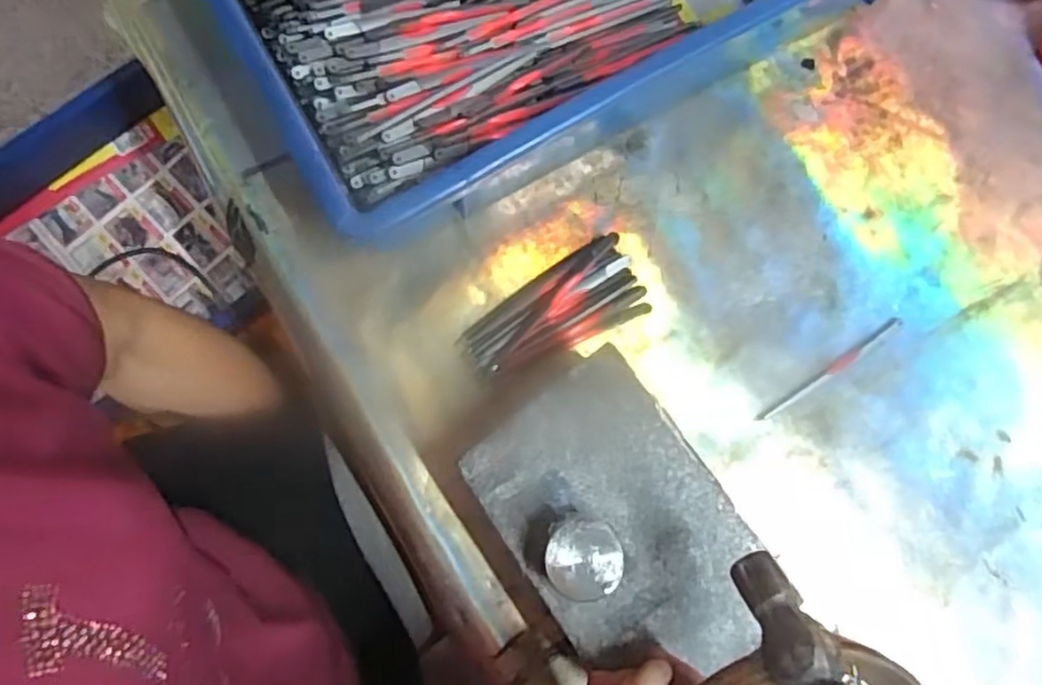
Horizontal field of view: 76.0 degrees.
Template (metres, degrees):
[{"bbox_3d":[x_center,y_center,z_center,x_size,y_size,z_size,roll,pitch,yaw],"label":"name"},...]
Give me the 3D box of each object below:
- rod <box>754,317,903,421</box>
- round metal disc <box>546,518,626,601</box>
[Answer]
[{"bbox_3d":[0.179,0.016,0.383,0.104,0.004,0.007,-33,81,-7],"label":"rod"},{"bbox_3d":[0.027,0.096,0.298,0.033,0.022,0.033,0,78,-1],"label":"round metal disc"}]

